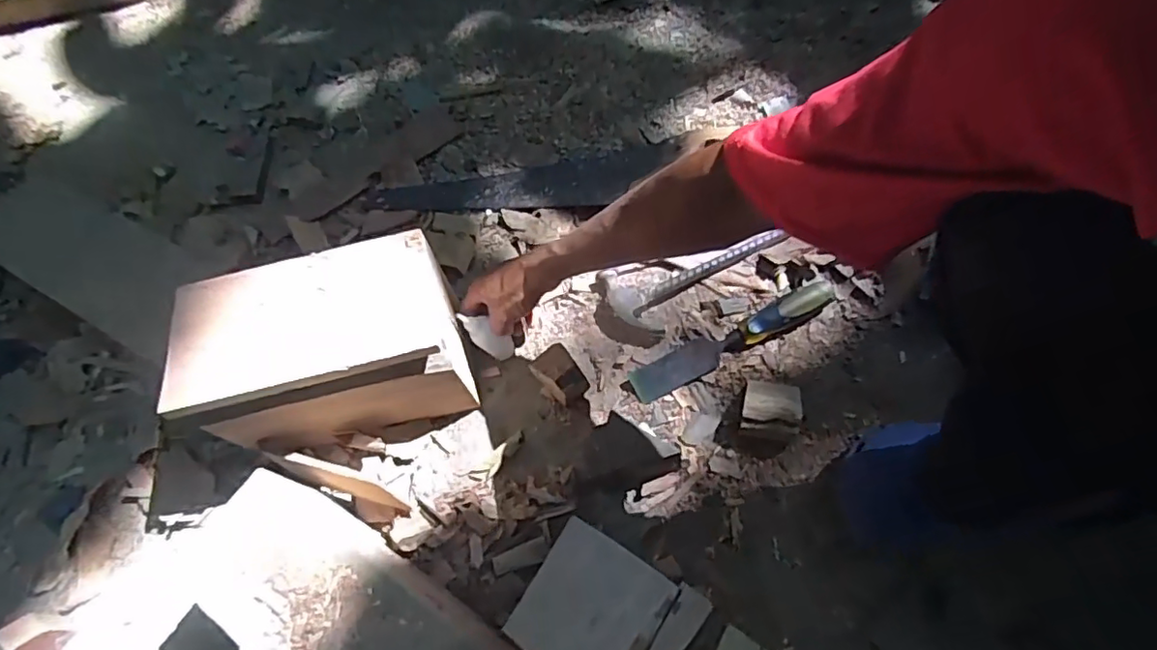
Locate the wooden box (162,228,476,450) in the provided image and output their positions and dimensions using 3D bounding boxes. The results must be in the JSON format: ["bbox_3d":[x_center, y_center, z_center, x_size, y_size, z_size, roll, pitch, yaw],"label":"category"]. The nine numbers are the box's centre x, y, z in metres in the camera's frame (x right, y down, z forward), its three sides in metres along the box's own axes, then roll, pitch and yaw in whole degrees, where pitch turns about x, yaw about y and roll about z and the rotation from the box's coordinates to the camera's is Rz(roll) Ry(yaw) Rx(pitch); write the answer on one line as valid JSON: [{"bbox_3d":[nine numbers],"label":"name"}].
[{"bbox_3d":[-0.245,0.027,0.598,0.242,0.160,0.128,-14,63,-3],"label":"wooden box"}]

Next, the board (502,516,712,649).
[{"bbox_3d":[0.011,0.132,0.264,0.072,0.006,0.060,30,69,17],"label":"board"}]

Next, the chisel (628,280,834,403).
[{"bbox_3d":[0.167,0.015,0.639,0.232,0.043,0.038,-23,64,-8],"label":"chisel"}]

